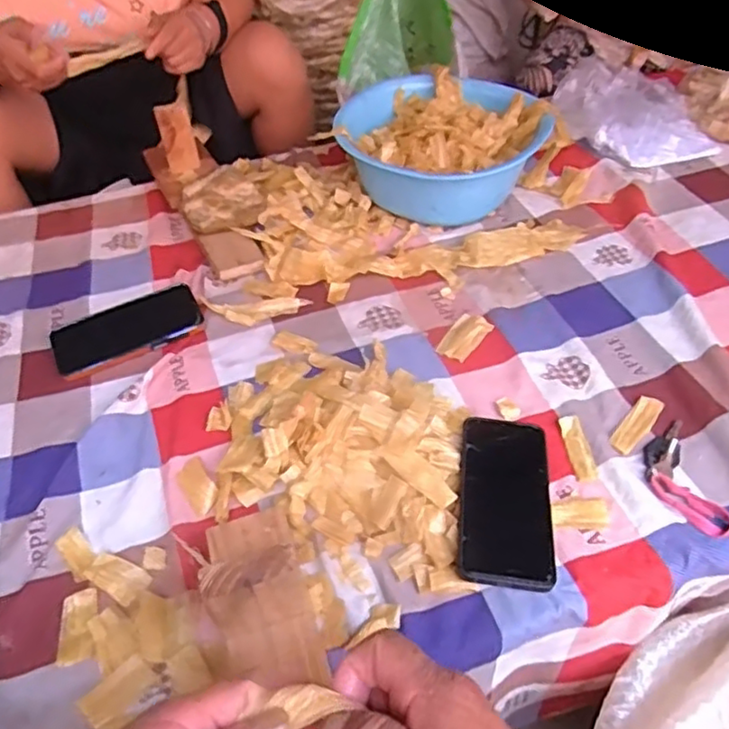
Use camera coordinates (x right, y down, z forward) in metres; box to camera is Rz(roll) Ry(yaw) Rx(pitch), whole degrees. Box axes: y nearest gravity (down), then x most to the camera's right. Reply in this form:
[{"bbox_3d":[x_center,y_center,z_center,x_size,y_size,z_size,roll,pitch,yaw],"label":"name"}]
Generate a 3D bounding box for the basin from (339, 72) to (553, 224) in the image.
[{"bbox_3d":[0.105,-0.290,0.869,0.253,0.102,0.253,-2,47,2],"label":"basin"}]

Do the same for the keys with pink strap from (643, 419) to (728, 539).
[{"bbox_3d":[0.280,0.098,0.563,0.054,0.016,0.118,-9,48,-2],"label":"keys with pink strap"}]

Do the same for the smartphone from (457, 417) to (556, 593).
[{"bbox_3d":[0.122,0.113,0.555,0.081,0.016,0.160,16,49,-7],"label":"smartphone"}]

